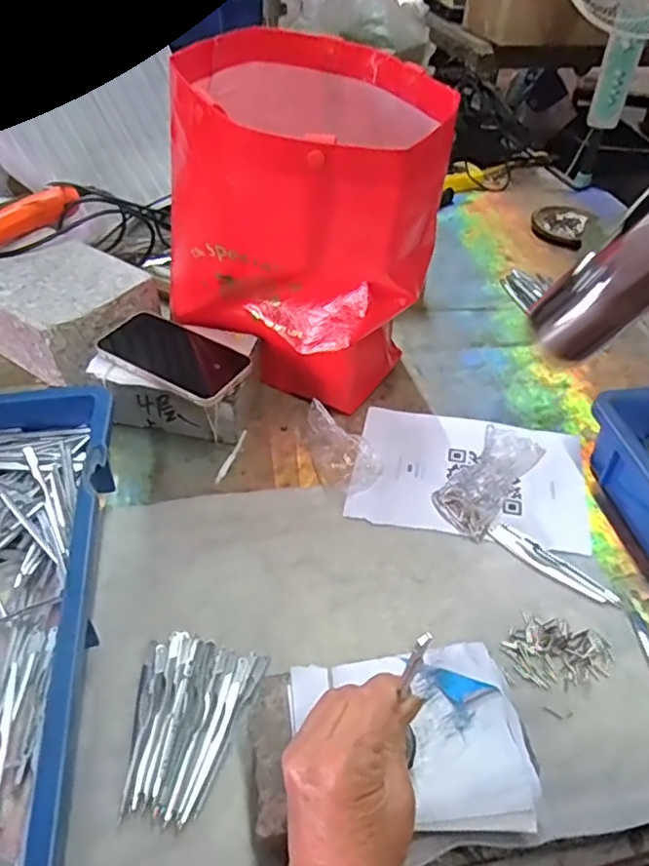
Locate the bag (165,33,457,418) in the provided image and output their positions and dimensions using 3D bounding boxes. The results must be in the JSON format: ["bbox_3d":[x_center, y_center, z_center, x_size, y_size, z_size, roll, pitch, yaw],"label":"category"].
[{"bbox_3d":[-0.019,-0.194,0.594,0.243,0.282,0.227,6,44,3],"label":"bag"}]

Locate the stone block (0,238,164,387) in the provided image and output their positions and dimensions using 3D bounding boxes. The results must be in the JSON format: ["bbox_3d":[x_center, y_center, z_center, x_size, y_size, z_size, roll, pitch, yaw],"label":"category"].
[{"bbox_3d":[-0.315,-0.150,0.690,0.244,0.079,0.144,28,50,24],"label":"stone block"}]

